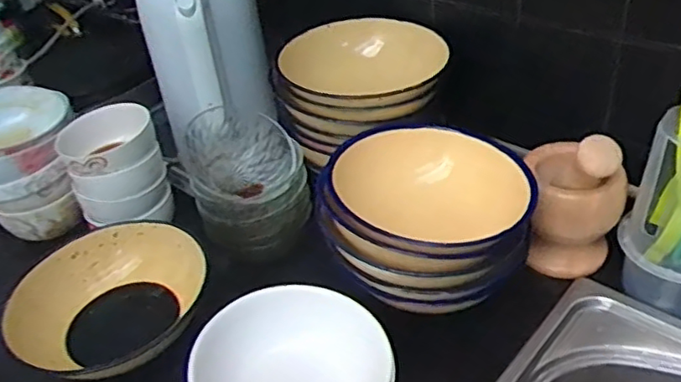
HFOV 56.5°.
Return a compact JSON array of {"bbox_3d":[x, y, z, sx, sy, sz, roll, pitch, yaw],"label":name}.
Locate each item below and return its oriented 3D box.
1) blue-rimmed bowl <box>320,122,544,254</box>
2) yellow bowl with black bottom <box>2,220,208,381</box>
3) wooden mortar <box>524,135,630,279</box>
[{"bbox_3d":[0.086,0.004,0.601,0.184,0.059,0.160,21,46,32],"label":"blue-rimmed bowl"},{"bbox_3d":[-0.221,0.113,0.626,0.174,0.061,0.179,-5,38,4],"label":"yellow bowl with black bottom"},{"bbox_3d":[0.234,0.007,0.634,0.092,0.154,0.083,7,40,18],"label":"wooden mortar"}]

